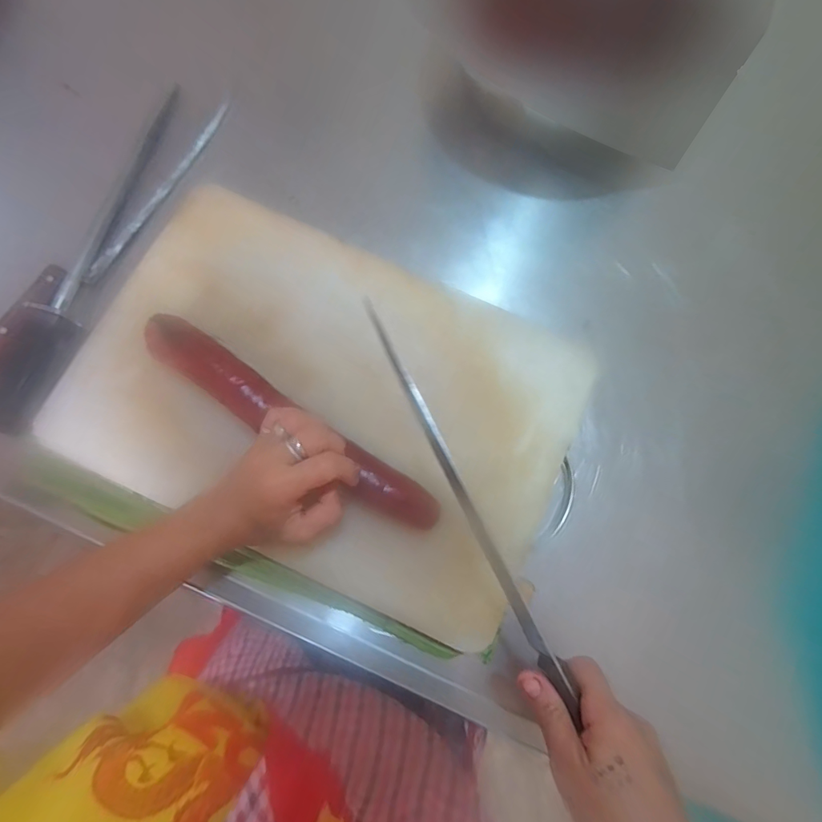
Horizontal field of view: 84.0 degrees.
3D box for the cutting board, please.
[{"bbox_3d":[-0.077,-0.017,0.412,0.437,0.030,0.290,25,79,3],"label":"cutting board"}]

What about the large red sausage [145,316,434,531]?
[{"bbox_3d":[-0.103,0.009,0.385,0.297,0.036,0.041,34,75,0],"label":"large red sausage"}]

